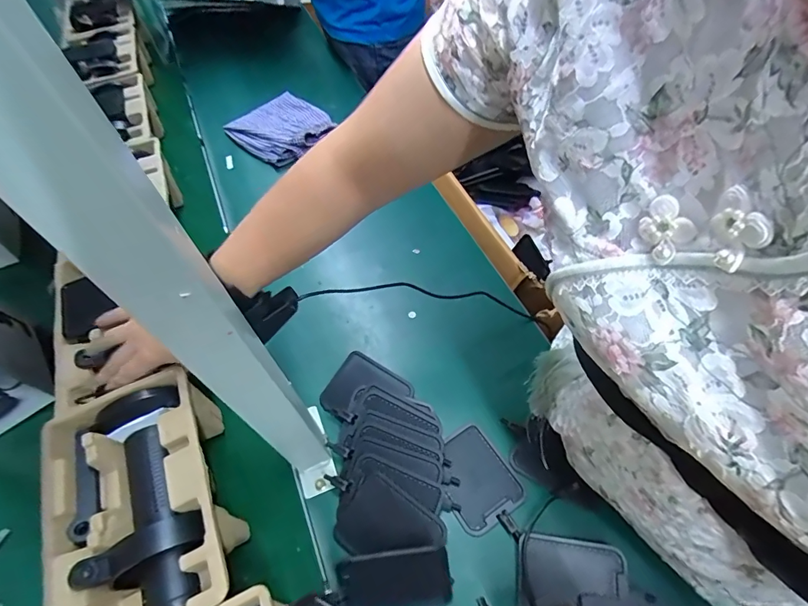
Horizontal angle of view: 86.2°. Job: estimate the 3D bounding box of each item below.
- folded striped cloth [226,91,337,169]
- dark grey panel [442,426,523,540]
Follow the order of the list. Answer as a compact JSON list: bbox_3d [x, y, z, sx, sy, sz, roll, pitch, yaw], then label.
[{"bbox_3d":[-0.222,-0.336,0.832,0.188,0.052,0.171,37,59,24],"label":"folded striped cloth"},{"bbox_3d":[0.077,0.190,0.474,0.074,0.010,0.097,-23,55,-19],"label":"dark grey panel"}]

